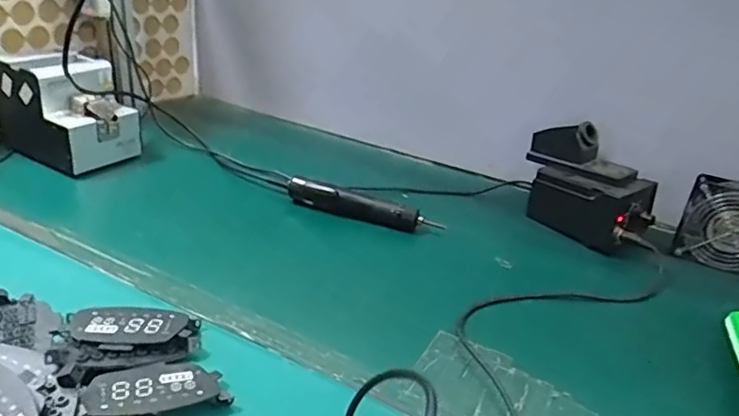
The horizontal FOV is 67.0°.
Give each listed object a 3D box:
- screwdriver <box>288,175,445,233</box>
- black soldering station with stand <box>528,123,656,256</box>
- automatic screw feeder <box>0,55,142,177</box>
[{"bbox_3d":[-0.011,-0.007,0.817,0.231,0.036,0.029,13,28,13],"label":"screwdriver"},{"bbox_3d":[0.316,-0.029,0.836,0.197,0.138,0.077,28,35,35],"label":"black soldering station with stand"},{"bbox_3d":[-0.478,-0.161,0.882,0.192,0.145,0.137,24,32,30],"label":"automatic screw feeder"}]

